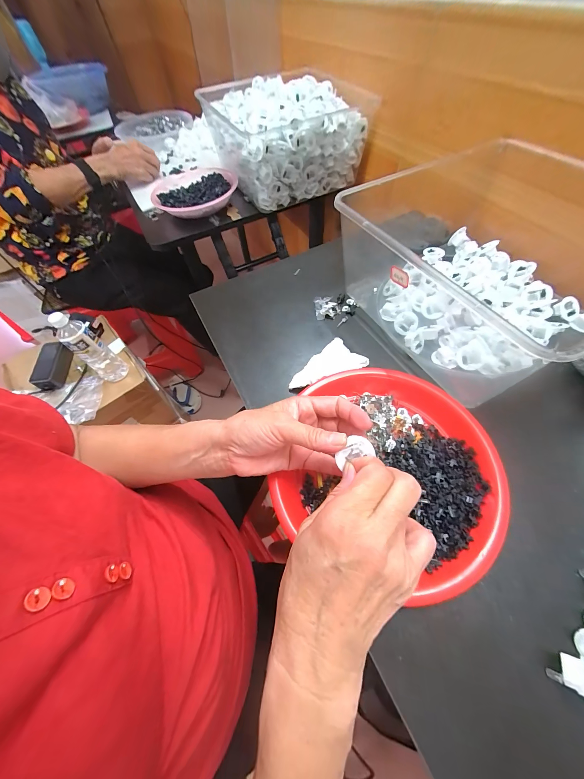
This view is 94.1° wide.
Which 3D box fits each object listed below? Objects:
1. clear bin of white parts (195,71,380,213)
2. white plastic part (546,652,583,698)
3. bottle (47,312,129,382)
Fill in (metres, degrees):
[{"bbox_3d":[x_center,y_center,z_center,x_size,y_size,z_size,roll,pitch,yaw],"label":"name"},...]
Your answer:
[{"bbox_3d":[-0.018,-0.574,0.624,0.299,0.169,0.300,-22,60,-8],"label":"clear bin of white parts"},{"bbox_3d":[0.211,0.218,0.206,0.021,0.018,0.027,11,61,11],"label":"white plastic part"},{"bbox_3d":[-0.480,-0.094,0.653,0.050,0.210,0.066,31,66,21],"label":"bottle"}]

